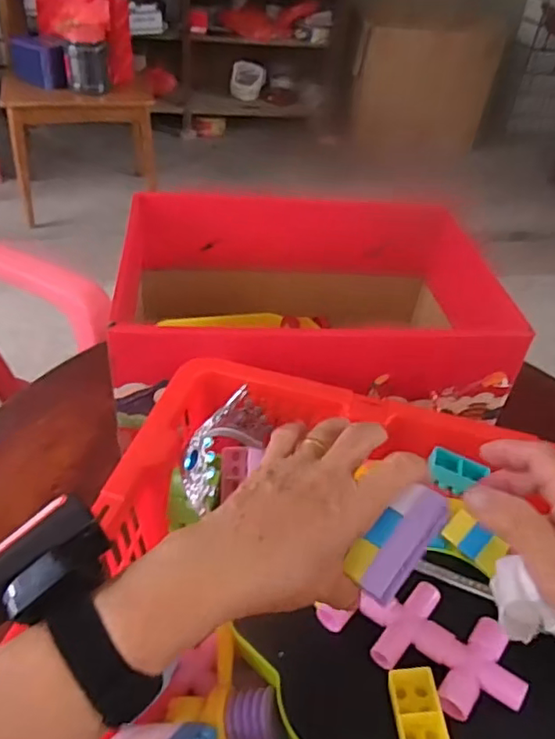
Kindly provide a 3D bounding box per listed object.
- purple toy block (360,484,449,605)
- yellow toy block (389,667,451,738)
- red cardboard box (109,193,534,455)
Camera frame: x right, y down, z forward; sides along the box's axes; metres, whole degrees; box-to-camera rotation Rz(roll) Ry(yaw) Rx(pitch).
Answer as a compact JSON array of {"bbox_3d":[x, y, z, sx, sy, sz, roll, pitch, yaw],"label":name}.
[{"bbox_3d":[0.075,0.102,0.340,0.021,0.012,0.069,30,76,25],"label":"purple toy block"},{"bbox_3d":[0.077,0.189,0.313,0.027,0.017,0.048,2,41,-6],"label":"yellow toy block"},{"bbox_3d":[0.028,-0.065,0.664,0.379,0.183,0.312,2,41,-6],"label":"red cardboard box"}]

